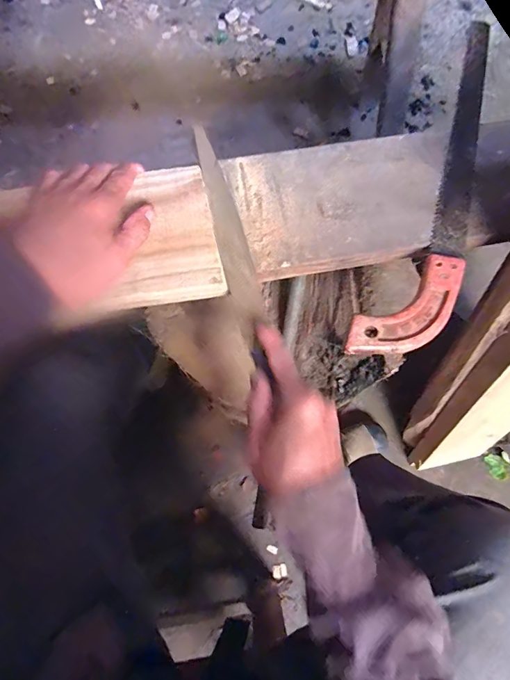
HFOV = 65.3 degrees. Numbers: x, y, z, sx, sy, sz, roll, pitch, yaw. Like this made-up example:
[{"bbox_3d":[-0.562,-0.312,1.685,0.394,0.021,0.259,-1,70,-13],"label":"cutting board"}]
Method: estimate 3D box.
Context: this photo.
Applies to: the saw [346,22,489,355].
[{"bbox_3d":[0.229,-0.183,0.456,0.085,0.041,0.473,25,79,6],"label":"saw"}]

